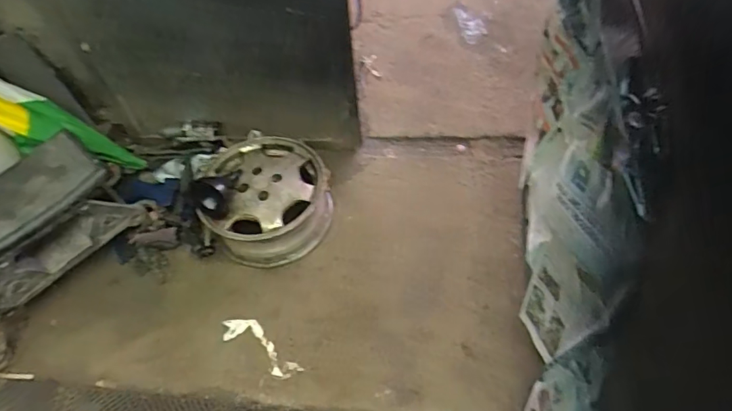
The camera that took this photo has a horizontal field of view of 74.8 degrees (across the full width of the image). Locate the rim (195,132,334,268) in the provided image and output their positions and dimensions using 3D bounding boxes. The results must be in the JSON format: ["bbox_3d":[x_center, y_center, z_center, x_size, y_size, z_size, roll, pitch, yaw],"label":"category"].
[{"bbox_3d":[-0.311,-0.035,1.519,0.383,0.176,0.414,-12,55,-5],"label":"rim"}]

